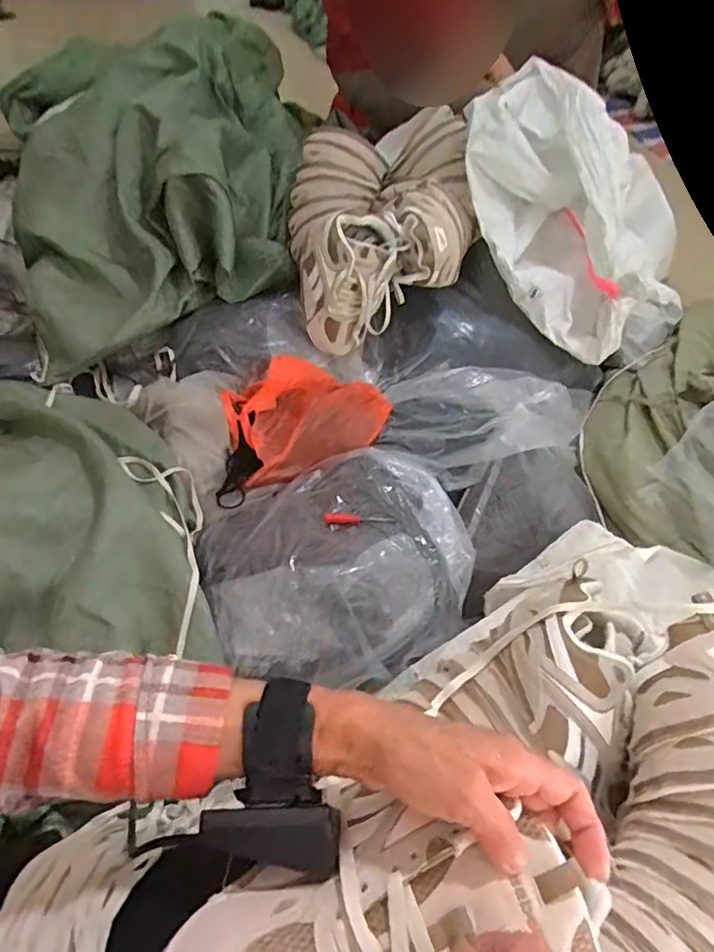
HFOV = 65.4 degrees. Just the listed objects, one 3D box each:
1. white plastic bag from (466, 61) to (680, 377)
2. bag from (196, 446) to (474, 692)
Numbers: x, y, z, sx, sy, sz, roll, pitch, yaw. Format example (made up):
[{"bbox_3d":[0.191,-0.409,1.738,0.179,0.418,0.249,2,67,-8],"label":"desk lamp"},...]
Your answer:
[{"bbox_3d":[0.406,-0.442,1.001,0.460,0.330,0.371,9,54,3],"label":"white plastic bag"},{"bbox_3d":[-0.022,0.102,0.747,0.346,0.095,0.286,-16,57,-14],"label":"bag"}]

